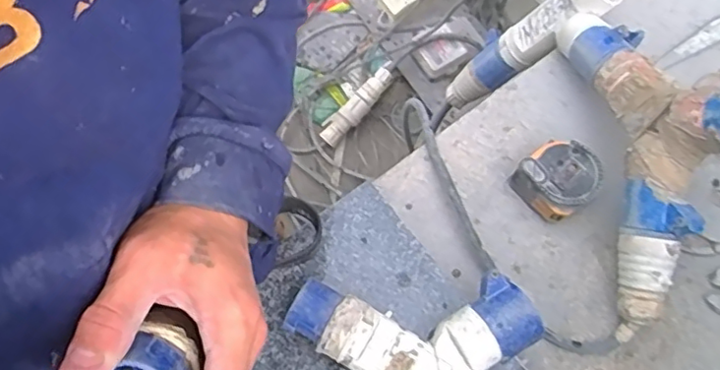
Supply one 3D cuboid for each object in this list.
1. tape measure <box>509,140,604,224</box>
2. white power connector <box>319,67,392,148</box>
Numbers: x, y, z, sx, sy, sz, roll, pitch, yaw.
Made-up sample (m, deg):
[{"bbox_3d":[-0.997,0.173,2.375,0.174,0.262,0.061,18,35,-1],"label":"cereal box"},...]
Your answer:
[{"bbox_3d":[0.188,-0.005,0.567,0.065,0.041,0.065,-38,75,-13],"label":"tape measure"},{"bbox_3d":[-0.006,-0.181,1.379,0.052,0.045,0.217,42,89,12],"label":"white power connector"}]

